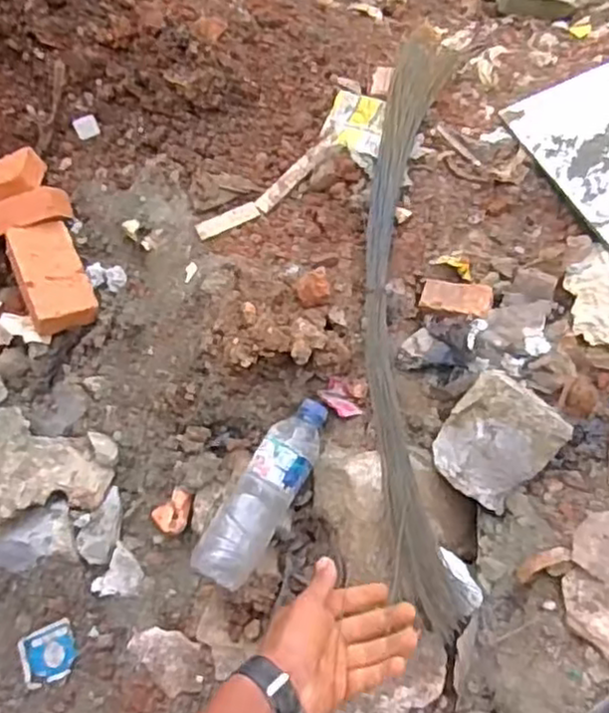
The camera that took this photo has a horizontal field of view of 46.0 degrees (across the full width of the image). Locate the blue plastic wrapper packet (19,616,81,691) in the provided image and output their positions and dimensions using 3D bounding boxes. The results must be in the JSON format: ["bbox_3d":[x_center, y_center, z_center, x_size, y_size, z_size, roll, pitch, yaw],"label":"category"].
[{"bbox_3d":[-0.288,0.335,0.806,0.063,0.005,0.062,-18,78,3],"label":"blue plastic wrapper packet"}]

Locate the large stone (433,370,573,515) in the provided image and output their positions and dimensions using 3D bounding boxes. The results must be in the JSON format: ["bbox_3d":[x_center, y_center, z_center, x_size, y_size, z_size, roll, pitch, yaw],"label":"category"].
[{"bbox_3d":[0.203,0.082,0.768,0.093,0.124,0.113,-32,59,-19],"label":"large stone"}]

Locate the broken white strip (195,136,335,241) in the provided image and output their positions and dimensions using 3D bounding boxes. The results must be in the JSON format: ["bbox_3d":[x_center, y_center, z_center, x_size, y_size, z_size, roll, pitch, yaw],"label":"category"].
[{"bbox_3d":[-0.046,-0.223,0.960,0.222,0.013,0.039,-39,61,-7],"label":"broken white strip"}]

